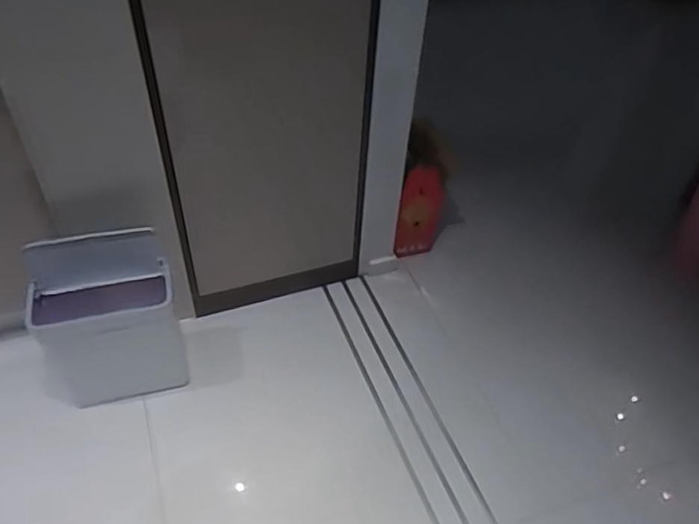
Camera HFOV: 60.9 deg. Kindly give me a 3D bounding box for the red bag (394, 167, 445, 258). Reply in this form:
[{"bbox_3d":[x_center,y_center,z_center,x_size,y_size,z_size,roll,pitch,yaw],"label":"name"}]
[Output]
[{"bbox_3d":[0.197,-0.139,1.747,0.132,0.280,0.072,-11,48,-15],"label":"red bag"}]

